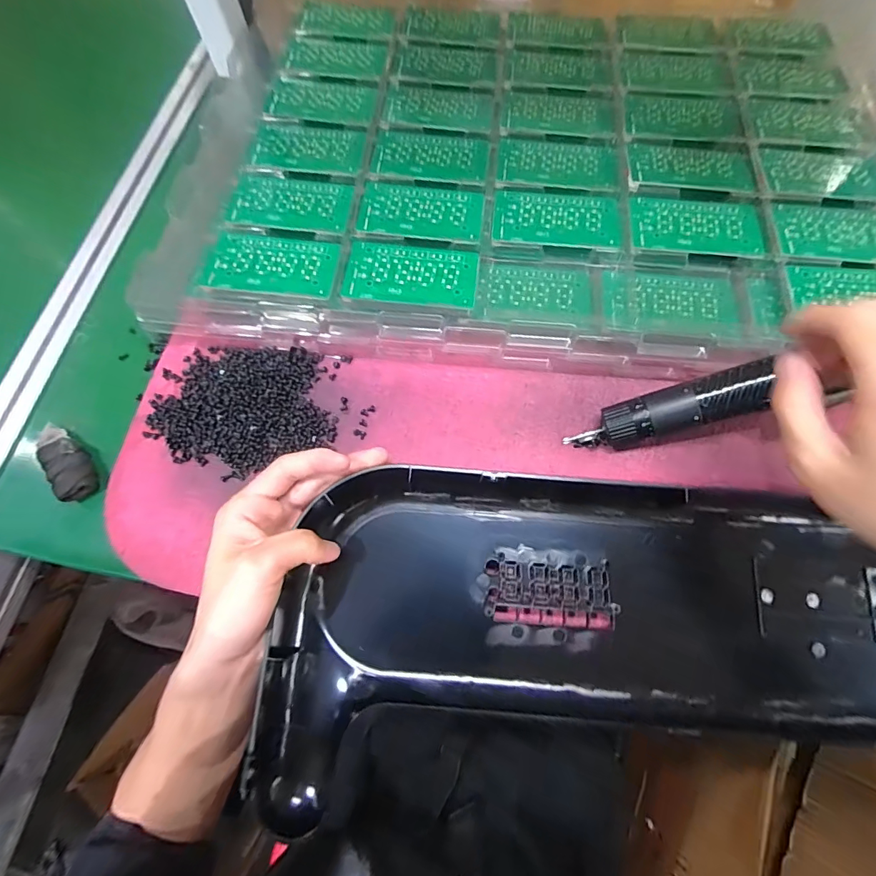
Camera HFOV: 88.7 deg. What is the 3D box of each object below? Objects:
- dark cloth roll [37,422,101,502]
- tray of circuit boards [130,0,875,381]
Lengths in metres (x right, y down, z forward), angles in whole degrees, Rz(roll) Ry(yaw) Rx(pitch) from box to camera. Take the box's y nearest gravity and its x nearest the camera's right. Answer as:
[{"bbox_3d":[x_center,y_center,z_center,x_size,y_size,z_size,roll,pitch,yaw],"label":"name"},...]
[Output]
[{"bbox_3d":[-0.301,0.017,0.362,0.029,0.020,0.069,-34,72,-10],"label":"dark cloth roll"},{"bbox_3d":[0.105,-0.270,0.431,0.660,0.045,0.442,7,70,5],"label":"tray of circuit boards"}]

